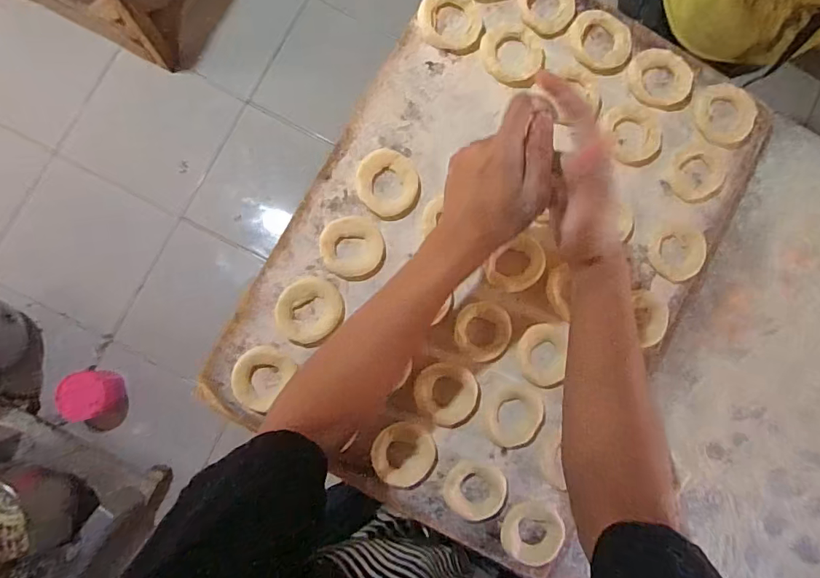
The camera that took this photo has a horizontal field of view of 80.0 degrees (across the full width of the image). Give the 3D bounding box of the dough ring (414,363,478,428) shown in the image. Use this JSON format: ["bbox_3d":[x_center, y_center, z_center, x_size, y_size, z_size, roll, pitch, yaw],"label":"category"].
[{"bbox_3d":[0.040,0.110,0.521,0.069,0.008,0.061,45,84,-1],"label":"dough ring"}]

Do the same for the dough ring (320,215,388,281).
[{"bbox_3d":[-0.060,-0.043,0.521,0.067,0.013,0.065,0,86,-5],"label":"dough ring"}]

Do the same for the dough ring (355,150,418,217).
[{"bbox_3d":[-0.023,-0.114,0.524,0.065,0.013,0.070,0,86,-5],"label":"dough ring"}]

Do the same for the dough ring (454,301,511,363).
[{"bbox_3d":[0.079,0.046,0.529,0.059,0.006,0.062,2,86,-5],"label":"dough ring"}]

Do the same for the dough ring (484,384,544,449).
[{"bbox_3d":[0.112,0.138,0.526,0.061,0.011,0.067,0,86,-5],"label":"dough ring"}]

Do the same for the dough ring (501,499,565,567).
[{"bbox_3d":[0.131,0.258,0.517,0.066,0.011,0.061,0,86,-5],"label":"dough ring"}]

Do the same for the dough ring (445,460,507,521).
[{"bbox_3d":[0.069,0.212,0.512,0.064,0.008,0.059,0,86,-5],"label":"dough ring"}]

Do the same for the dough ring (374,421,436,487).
[{"bbox_3d":[-0.006,0.174,0.514,0.066,0.008,0.064,0,86,-5],"label":"dough ring"}]

